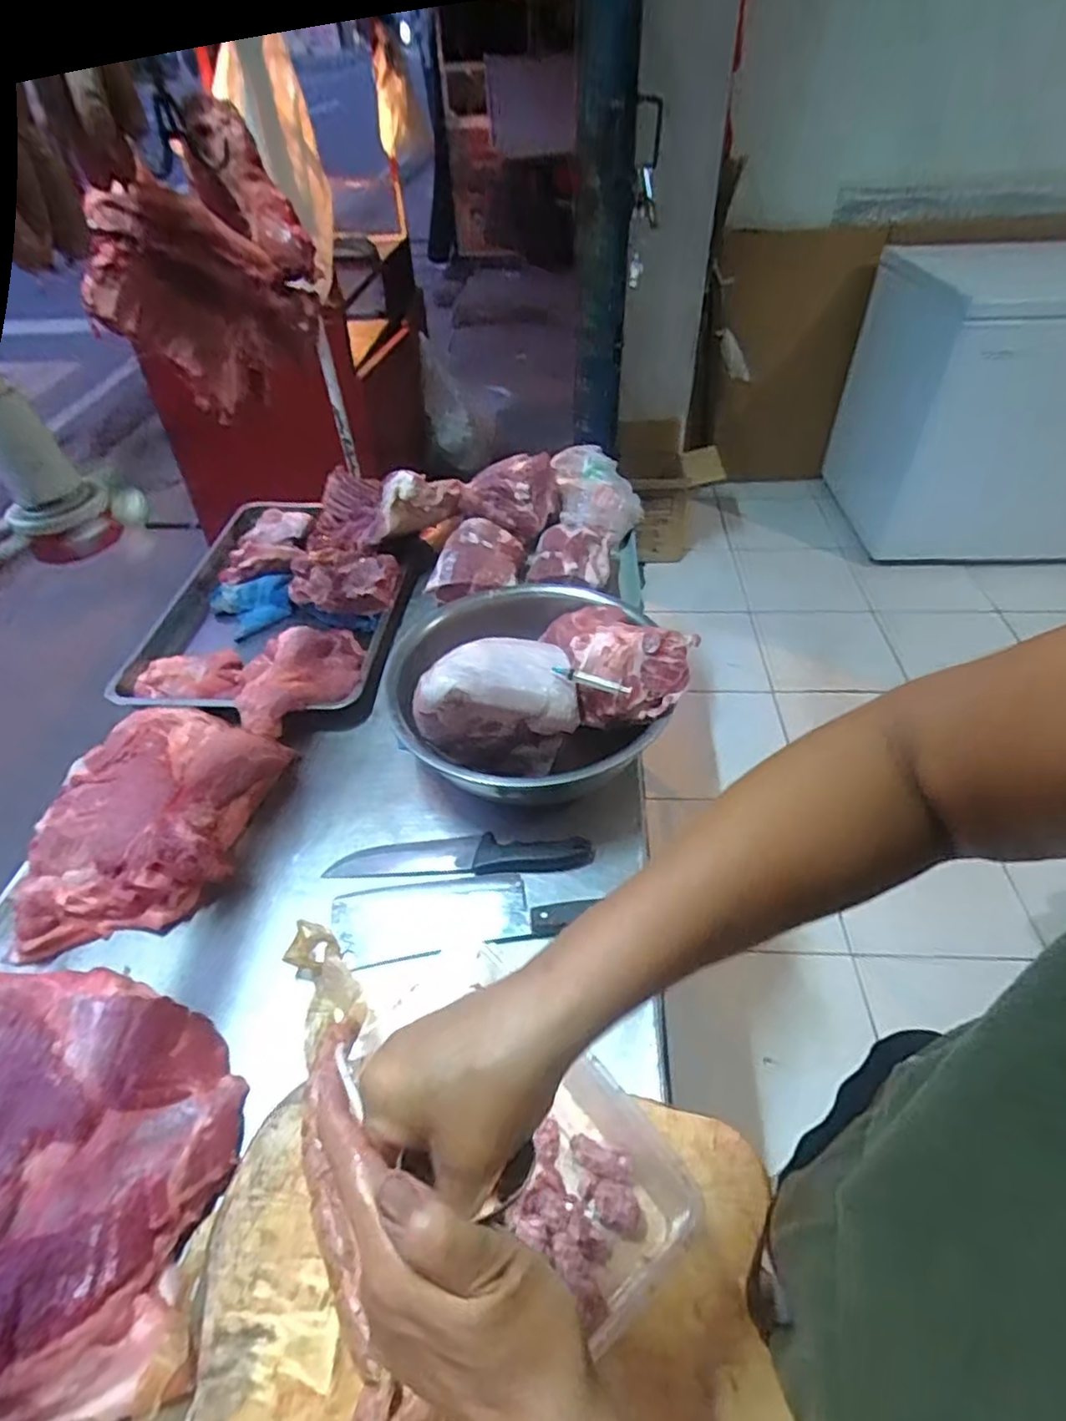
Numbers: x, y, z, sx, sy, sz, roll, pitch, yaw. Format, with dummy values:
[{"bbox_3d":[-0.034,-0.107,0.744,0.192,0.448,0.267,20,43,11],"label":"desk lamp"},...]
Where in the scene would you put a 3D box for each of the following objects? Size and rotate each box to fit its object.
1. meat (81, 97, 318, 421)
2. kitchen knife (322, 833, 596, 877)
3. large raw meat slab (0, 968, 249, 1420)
[{"bbox_3d":[-0.398,-0.513,0.818,0.112,0.264,0.272,28,52,27],"label":"meat"},{"bbox_3d":[-0.088,0.177,0.807,0.313,0.026,0.049,0,44,3],"label":"kitchen knife"},{"bbox_3d":[-0.463,0.390,0.562,0.376,0.055,0.321,1,44,3],"label":"large raw meat slab"}]

